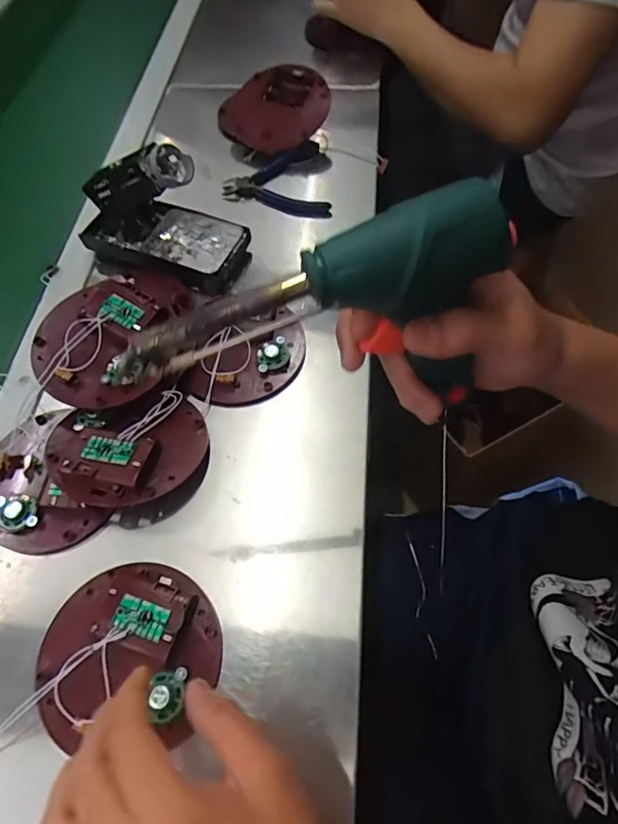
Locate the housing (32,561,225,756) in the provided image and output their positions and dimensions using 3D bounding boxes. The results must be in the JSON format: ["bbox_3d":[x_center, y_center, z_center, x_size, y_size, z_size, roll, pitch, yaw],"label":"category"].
[{"bbox_3d":[-0.122,0.158,0.335,0.122,0.025,0.107,-4,62,1],"label":"housing"}]

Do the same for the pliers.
[{"bbox_3d":[-0.041,-0.270,0.586,0.118,0.027,0.113,-7,62,-1],"label":"pliers"}]

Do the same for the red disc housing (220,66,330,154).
[{"bbox_3d":[-0.045,-0.374,0.620,0.135,0.051,0.120,-11,61,-4],"label":"red disc housing"}]

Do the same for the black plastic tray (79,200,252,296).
[{"bbox_3d":[-0.147,-0.186,0.522,0.169,0.030,0.084,21,65,13],"label":"black plastic tray"}]

